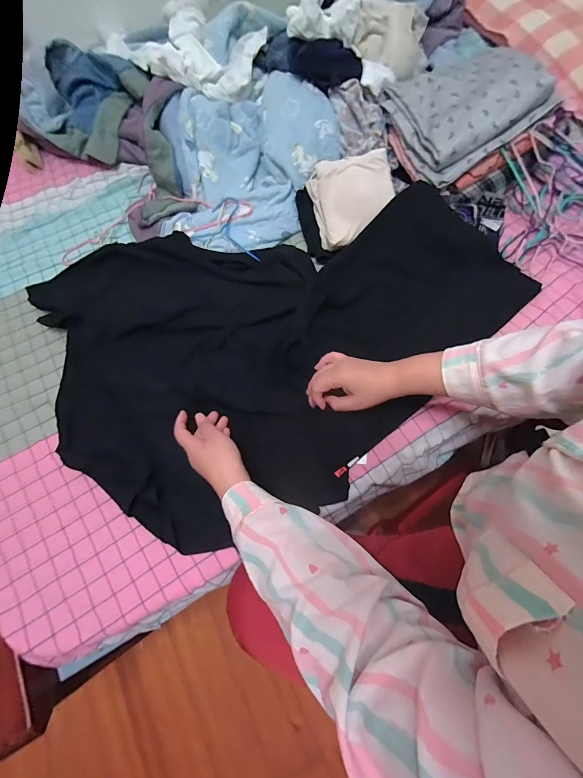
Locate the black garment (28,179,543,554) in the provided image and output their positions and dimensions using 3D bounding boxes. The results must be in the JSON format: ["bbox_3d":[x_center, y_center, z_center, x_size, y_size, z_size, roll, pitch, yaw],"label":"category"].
[{"bbox_3d":[-0.004,-0.114,0.618,0.855,0.059,0.594,-22,70,-6],"label":"black garment"}]

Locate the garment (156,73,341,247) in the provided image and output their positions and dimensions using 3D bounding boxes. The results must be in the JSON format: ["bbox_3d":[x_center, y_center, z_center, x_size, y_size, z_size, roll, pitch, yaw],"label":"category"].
[{"bbox_3d":[-0.113,-0.492,0.711,0.342,0.113,0.419,27,73,12],"label":"garment"}]

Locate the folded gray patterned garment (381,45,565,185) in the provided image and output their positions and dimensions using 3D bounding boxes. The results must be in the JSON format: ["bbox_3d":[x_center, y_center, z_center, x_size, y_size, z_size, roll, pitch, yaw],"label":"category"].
[{"bbox_3d":[0.347,-0.576,0.656,0.265,0.049,0.236,-32,80,14],"label":"folded gray patterned garment"}]

